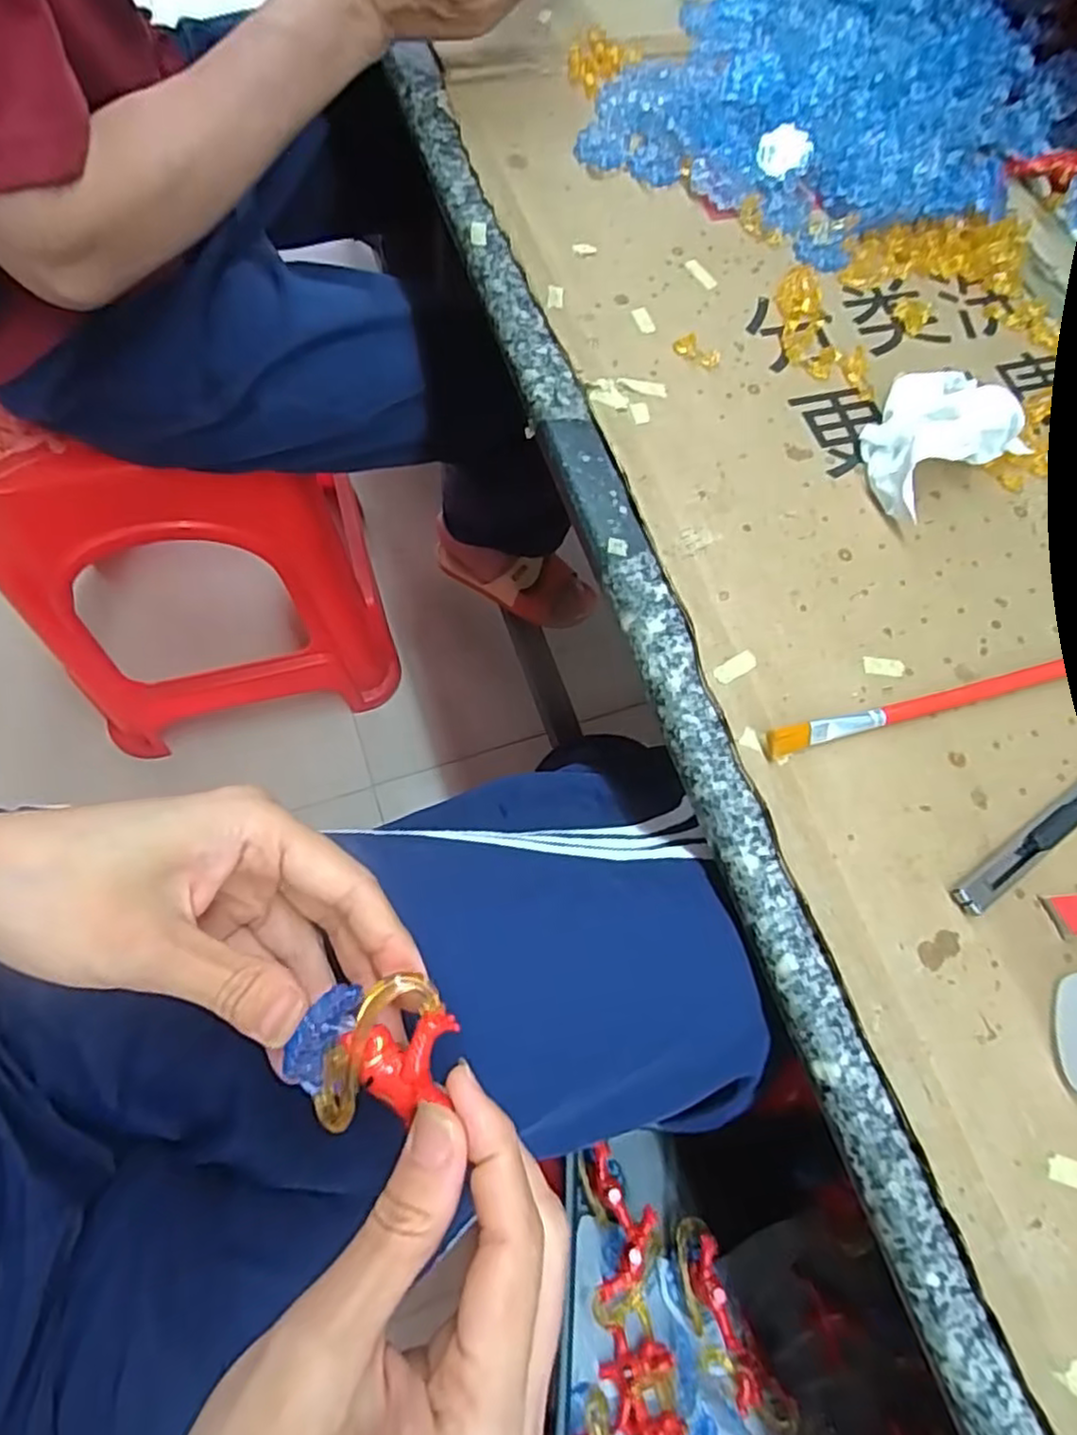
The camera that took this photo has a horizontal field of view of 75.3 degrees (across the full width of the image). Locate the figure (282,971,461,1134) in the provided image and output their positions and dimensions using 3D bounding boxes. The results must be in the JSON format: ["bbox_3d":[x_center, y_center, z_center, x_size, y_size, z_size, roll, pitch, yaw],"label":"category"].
[{"bbox_3d":[-0.049,0.098,0.204,0.050,0.031,0.036,-12,71,-5],"label":"figure"}]

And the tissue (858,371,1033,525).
[{"bbox_3d":[0.183,-0.133,0.323,0.078,0.029,0.057,-35,76,-17],"label":"tissue"}]

